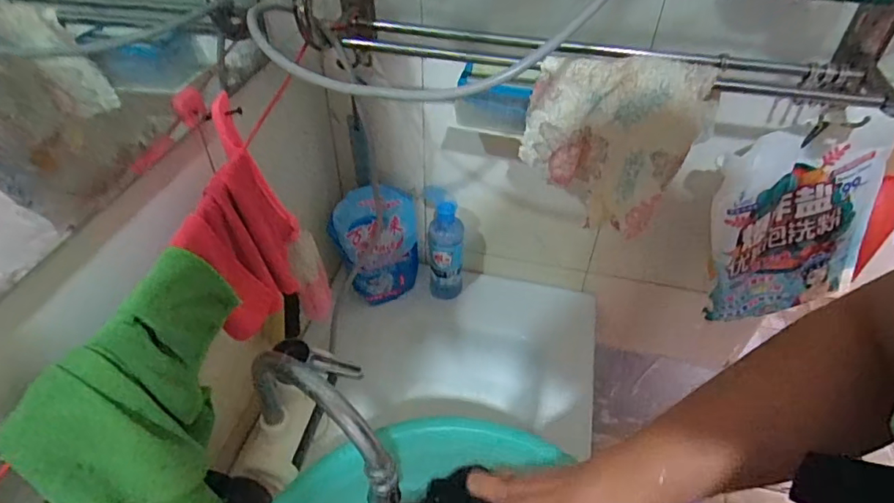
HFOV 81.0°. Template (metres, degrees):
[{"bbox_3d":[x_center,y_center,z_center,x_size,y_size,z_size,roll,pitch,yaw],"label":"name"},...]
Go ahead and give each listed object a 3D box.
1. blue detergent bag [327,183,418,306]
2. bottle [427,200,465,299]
[{"bbox_3d":[-0.097,-0.006,0.752,0.123,0.168,0.054,-18,47,-19],"label":"blue detergent bag"},{"bbox_3d":[-0.001,-0.001,0.764,0.049,0.155,0.047,-2,44,-3],"label":"bottle"}]

